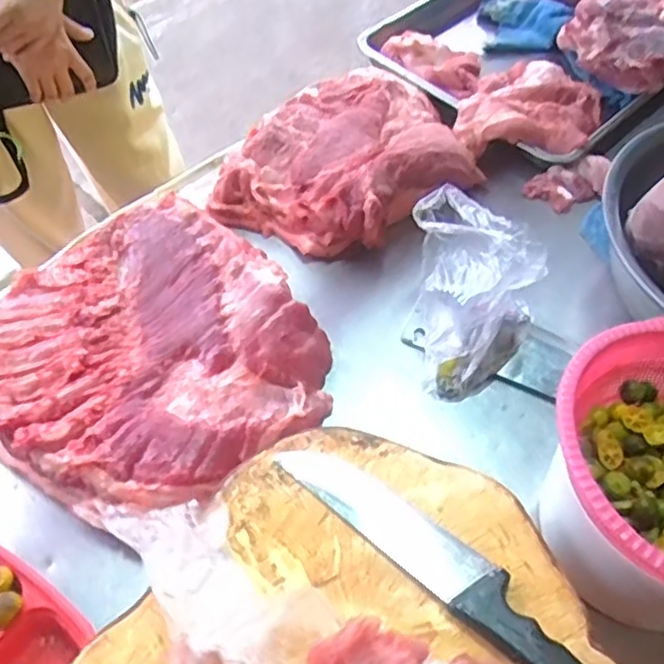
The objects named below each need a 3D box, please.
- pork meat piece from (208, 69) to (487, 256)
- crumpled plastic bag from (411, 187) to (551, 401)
[{"bbox_3d":[0.019,-0.229,0.882,0.347,0.083,0.250,-37,64,-25],"label":"pork meat piece"},{"bbox_3d":[0.151,-0.048,0.723,0.109,0.149,0.168,-6,55,-8],"label":"crumpled plastic bag"}]

